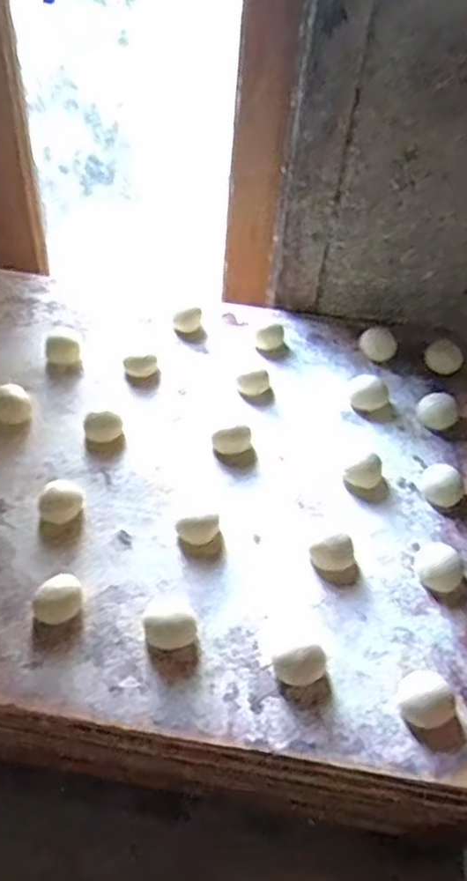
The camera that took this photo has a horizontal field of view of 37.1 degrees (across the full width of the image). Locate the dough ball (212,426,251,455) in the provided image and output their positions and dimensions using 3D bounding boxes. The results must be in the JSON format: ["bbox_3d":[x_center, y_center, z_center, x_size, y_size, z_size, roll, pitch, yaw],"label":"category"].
[{"bbox_3d":[-0.001,0.000,0.567,0.031,0.017,0.018,-4,49,-8],"label":"dough ball"}]

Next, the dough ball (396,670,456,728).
[{"bbox_3d":[0.119,0.156,0.429,0.033,0.023,0.032,2,48,-2],"label":"dough ball"}]

